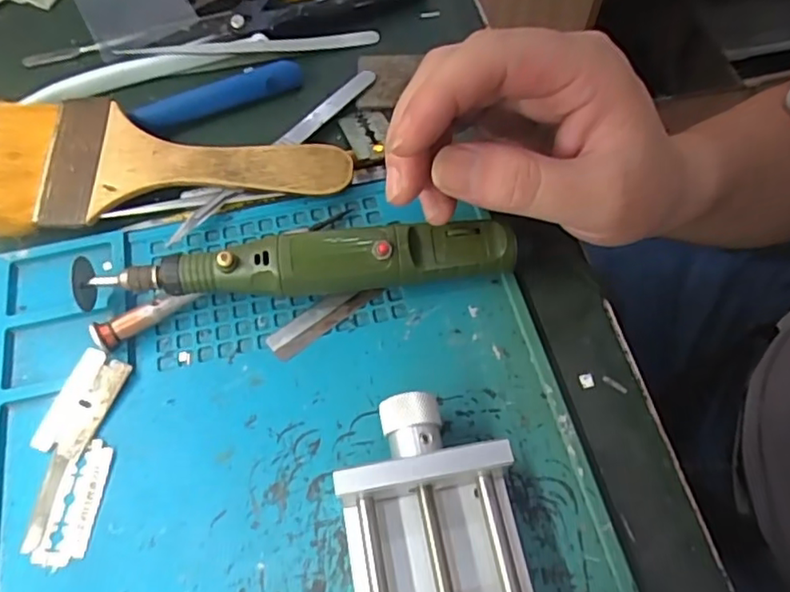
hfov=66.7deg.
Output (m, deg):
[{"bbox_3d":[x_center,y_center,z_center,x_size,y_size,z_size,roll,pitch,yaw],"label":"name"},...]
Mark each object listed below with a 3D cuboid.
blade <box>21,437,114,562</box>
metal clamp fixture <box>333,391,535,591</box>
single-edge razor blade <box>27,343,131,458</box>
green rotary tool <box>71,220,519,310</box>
[{"bbox_3d":[-0.116,0.072,0.213,0.021,0.004,0.042,4,62,2],"label":"blade"},{"bbox_3d":[0.015,0.088,0.186,0.054,0.028,0.112,-9,62,-5],"label":"metal clamp fixture"},{"bbox_3d":[-0.120,0.041,0.229,0.020,0.004,0.040,20,69,10],"label":"single-edge razor blade"},{"bbox_3d":[-0.038,-0.011,0.241,0.170,0.030,0.022,-3,62,-2],"label":"green rotary tool"}]

